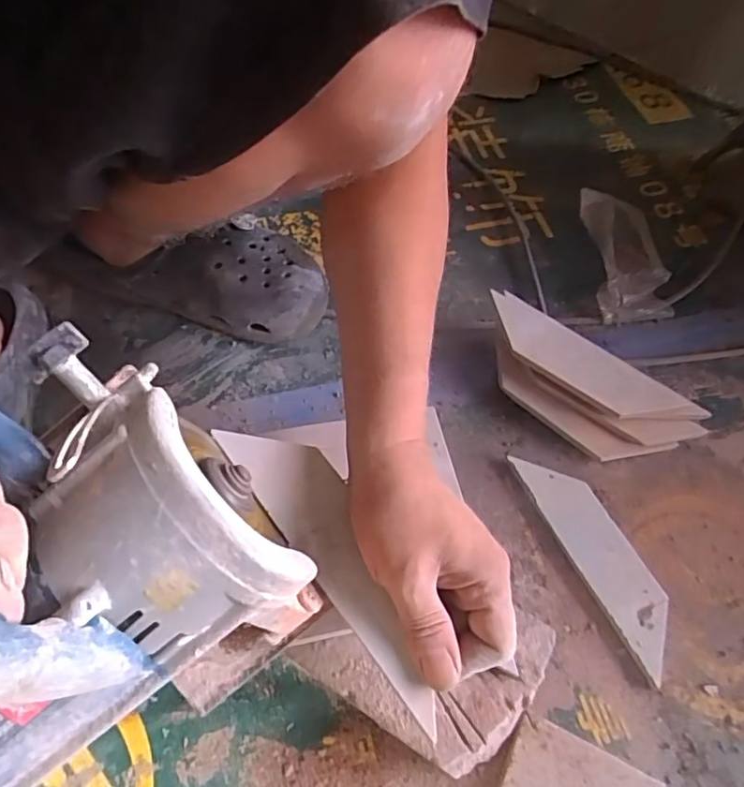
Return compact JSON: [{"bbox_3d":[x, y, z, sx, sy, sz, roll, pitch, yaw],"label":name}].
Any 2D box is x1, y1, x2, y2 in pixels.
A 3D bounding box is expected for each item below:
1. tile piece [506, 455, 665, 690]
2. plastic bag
[{"bbox_3d":[0.174,0.119,0.436,0.048,0.011,0.171,-21,62,-15],"label":"tile piece"},{"bbox_3d":[0.252,-0.138,0.567,0.084,0.021,0.139,1,71,-19],"label":"plastic bag"}]

